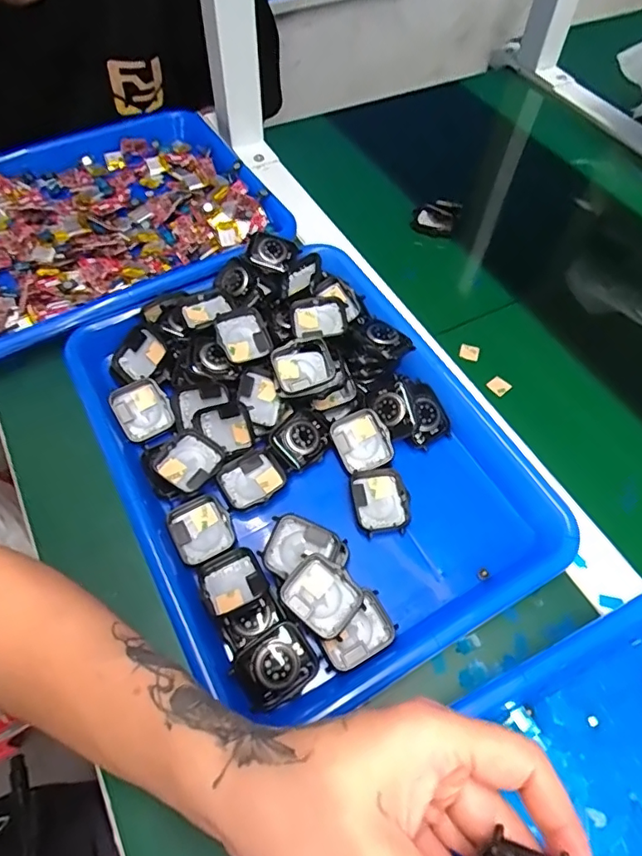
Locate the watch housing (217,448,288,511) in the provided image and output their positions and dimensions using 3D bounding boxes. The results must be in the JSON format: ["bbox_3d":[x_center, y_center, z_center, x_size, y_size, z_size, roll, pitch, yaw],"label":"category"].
[{"bbox_3d":[-0.047,0.037,0.365,0.043,0.011,0.036,-30,64,-17],"label":"watch housing"}]

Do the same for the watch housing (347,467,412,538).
[{"bbox_3d":[0.041,0.050,0.357,0.039,0.009,0.045,-8,59,-5],"label":"watch housing"}]

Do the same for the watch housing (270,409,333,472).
[{"bbox_3d":[-0.014,0.006,0.373,0.040,0.007,0.035,-36,66,-20],"label":"watch housing"}]

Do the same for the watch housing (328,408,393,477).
[{"bbox_3d":[0.030,0.010,0.375,0.038,0.010,0.042,-23,85,0],"label":"watch housing"}]

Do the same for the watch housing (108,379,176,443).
[{"bbox_3d":[-0.135,-0.013,0.395,0.038,0.009,0.043,-33,92,-11],"label":"watch housing"}]

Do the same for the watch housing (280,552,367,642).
[{"bbox_3d":[0.001,0.100,0.313,0.044,0.008,0.036,36,65,19],"label":"watch housing"}]

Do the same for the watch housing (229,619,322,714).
[{"bbox_3d":[-0.025,0.136,0.298,0.042,0.011,0.036,-31,64,-17],"label":"watch housing"}]

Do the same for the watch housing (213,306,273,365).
[{"bbox_3d":[-0.060,-0.071,0.402,0.039,0.011,0.041,-19,85,-19],"label":"watch housing"}]

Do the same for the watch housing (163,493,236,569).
[{"bbox_3d":[-0.079,0.068,0.345,0.037,0.009,0.043,-27,63,-15],"label":"watch housing"}]

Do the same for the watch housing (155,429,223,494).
[{"bbox_3d":[-0.092,0.023,0.363,0.038,0.011,0.042,32,58,0],"label":"watch housing"}]

